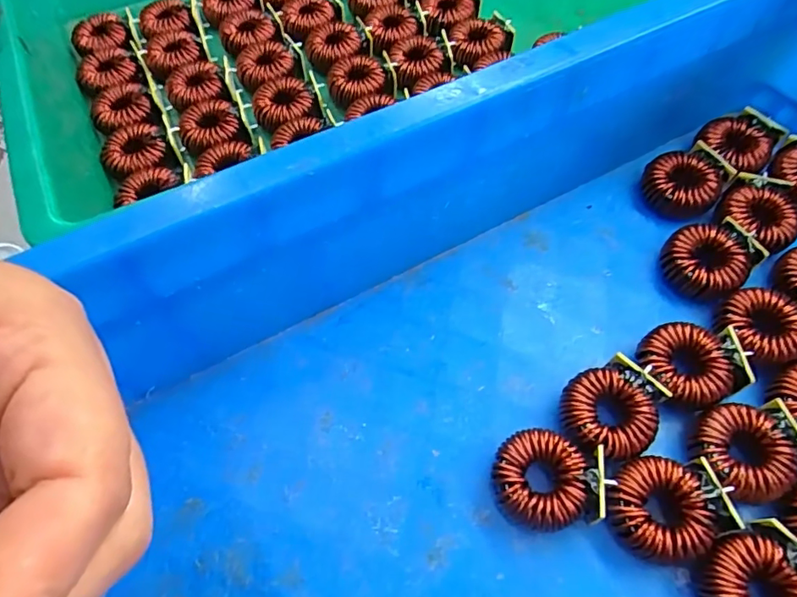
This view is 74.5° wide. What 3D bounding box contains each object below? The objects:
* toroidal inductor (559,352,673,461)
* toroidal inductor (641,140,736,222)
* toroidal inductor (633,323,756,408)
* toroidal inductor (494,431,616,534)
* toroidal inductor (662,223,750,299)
[{"bbox_3d":[0.087,0.047,0.215,0.041,0.020,0.035,-27,64,-14],"label":"toroidal inductor"},{"bbox_3d":[0.149,-0.059,0.272,0.041,0.019,0.035,-31,65,-15],"label":"toroidal inductor"},{"bbox_3d":[0.125,0.029,0.225,0.041,0.019,0.035,-19,62,-10],"label":"toroidal inductor"},{"bbox_3d":[0.057,0.070,0.202,0.040,0.020,0.034,0,61,1],"label":"toroidal inductor"},{"bbox_3d":[0.145,-0.015,0.250,0.035,0.018,0.034,0,61,1],"label":"toroidal inductor"}]

